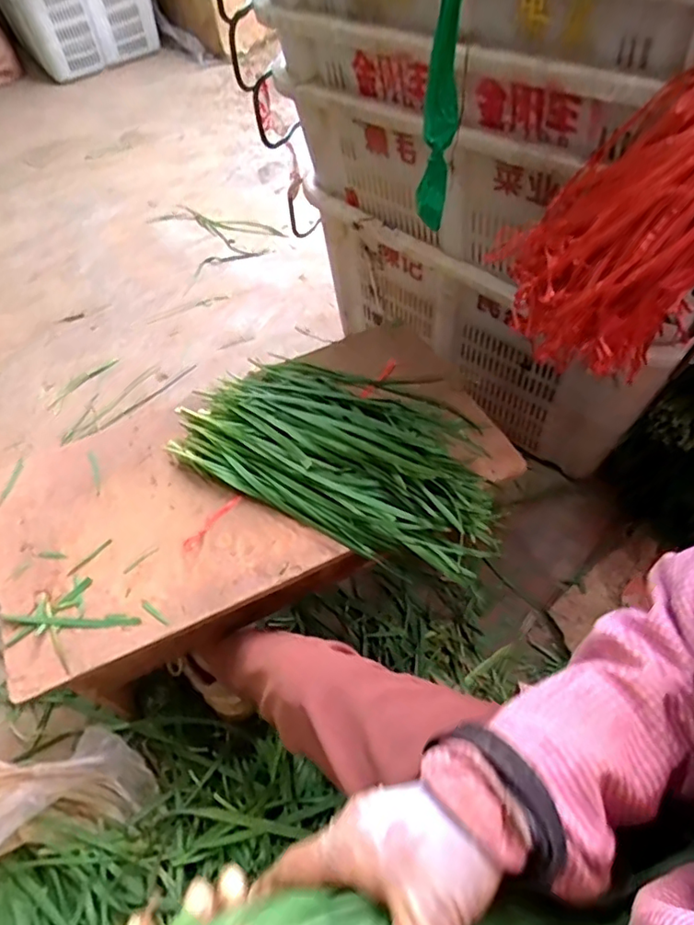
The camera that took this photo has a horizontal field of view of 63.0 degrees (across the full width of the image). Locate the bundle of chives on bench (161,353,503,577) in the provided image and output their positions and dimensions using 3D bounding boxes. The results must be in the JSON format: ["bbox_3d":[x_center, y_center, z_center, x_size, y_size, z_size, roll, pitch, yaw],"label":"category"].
[{"bbox_3d":[0.001,-0.019,0.674,0.372,0.061,0.218,25,62,18],"label":"bundle of chives on bench"}]

